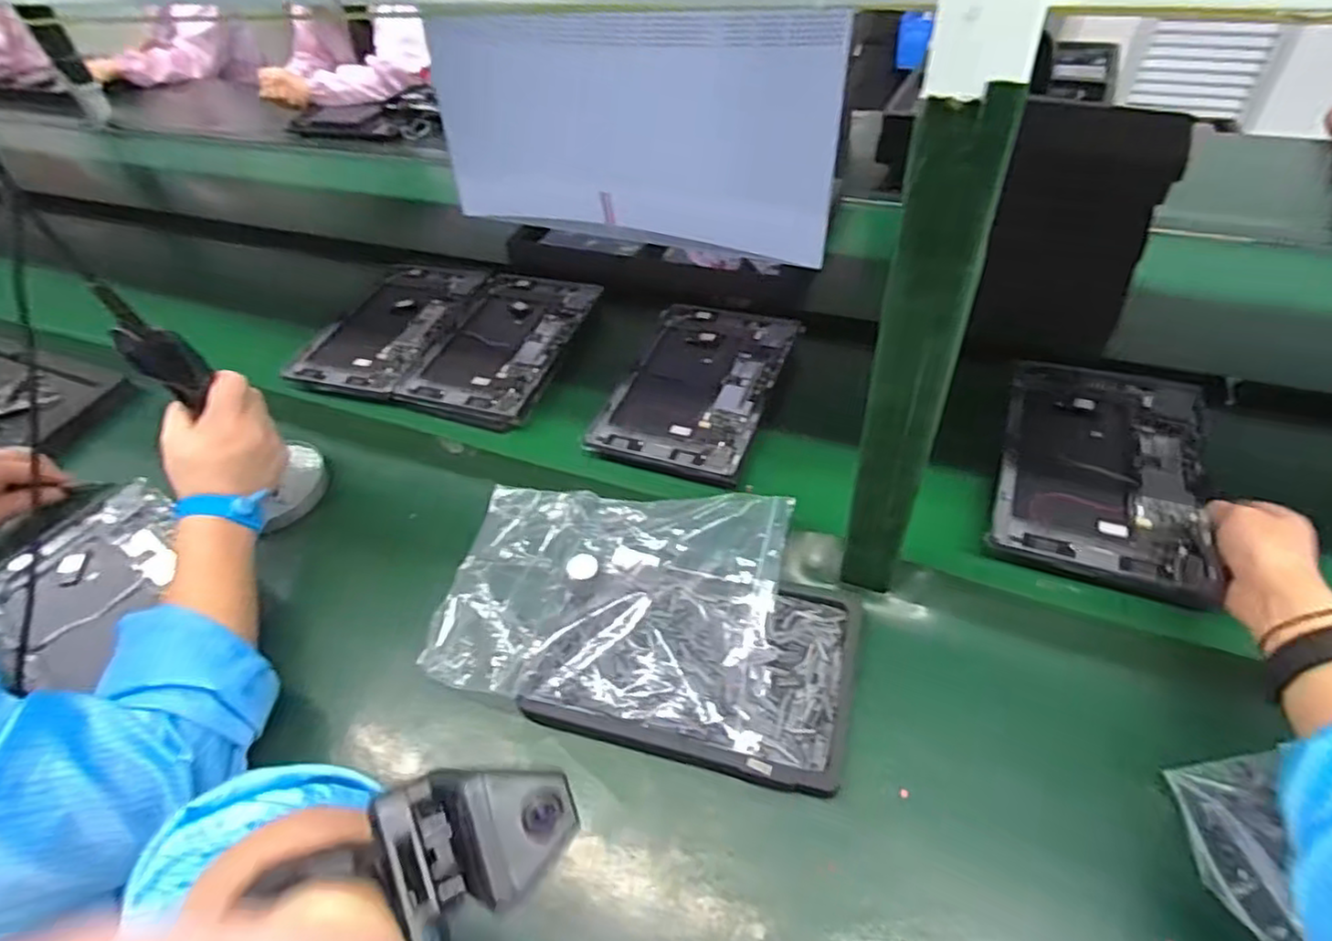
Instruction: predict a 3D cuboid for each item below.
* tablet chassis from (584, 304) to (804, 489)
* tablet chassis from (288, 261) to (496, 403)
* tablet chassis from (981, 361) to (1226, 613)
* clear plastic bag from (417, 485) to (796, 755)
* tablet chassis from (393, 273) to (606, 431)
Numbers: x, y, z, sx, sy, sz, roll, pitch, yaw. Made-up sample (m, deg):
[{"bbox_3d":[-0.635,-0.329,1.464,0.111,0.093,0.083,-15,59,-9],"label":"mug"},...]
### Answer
[{"bbox_3d":[0.037,-0.099,0.751,0.164,0.010,0.263,13,49,18],"label":"tablet chassis"},{"bbox_3d":[-0.357,-0.197,0.885,0.167,0.016,0.288,10,48,16],"label":"tablet chassis"},{"bbox_3d":[0.403,-0.007,0.626,0.165,0.012,0.270,16,52,20],"label":"tablet chassis"},{"bbox_3d":[-0.048,0.092,0.570,0.280,0.025,0.217,7,48,12],"label":"clear plastic bag"},{"bbox_3d":[-0.199,-0.161,0.837,0.165,0.008,0.271,11,49,16],"label":"tablet chassis"}]

